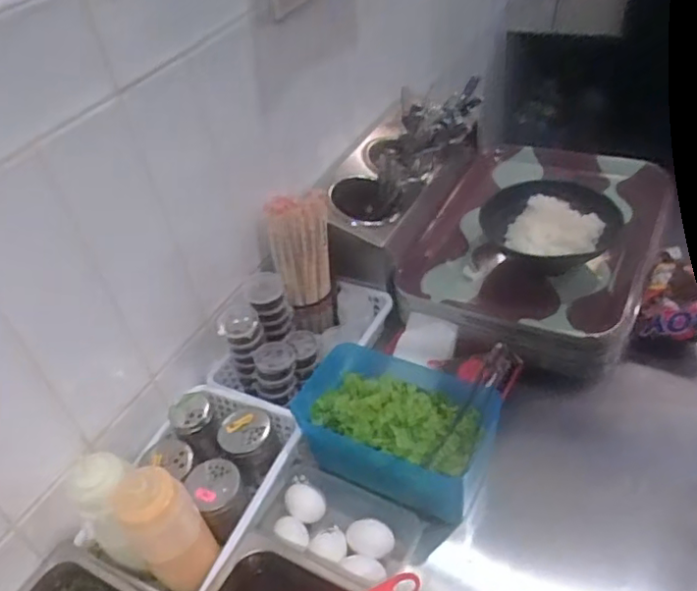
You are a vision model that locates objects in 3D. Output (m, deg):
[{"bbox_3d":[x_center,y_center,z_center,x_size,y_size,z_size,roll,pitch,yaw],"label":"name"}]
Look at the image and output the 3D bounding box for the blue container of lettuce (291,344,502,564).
[{"bbox_3d":[0.051,0.160,0.722,0.214,0.100,0.150,25,51,31],"label":"blue container of lettuce"}]

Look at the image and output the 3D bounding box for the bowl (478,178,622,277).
[{"bbox_3d":[0.285,-0.088,0.873,0.162,0.062,0.169,-4,42,4],"label":"bowl"}]

